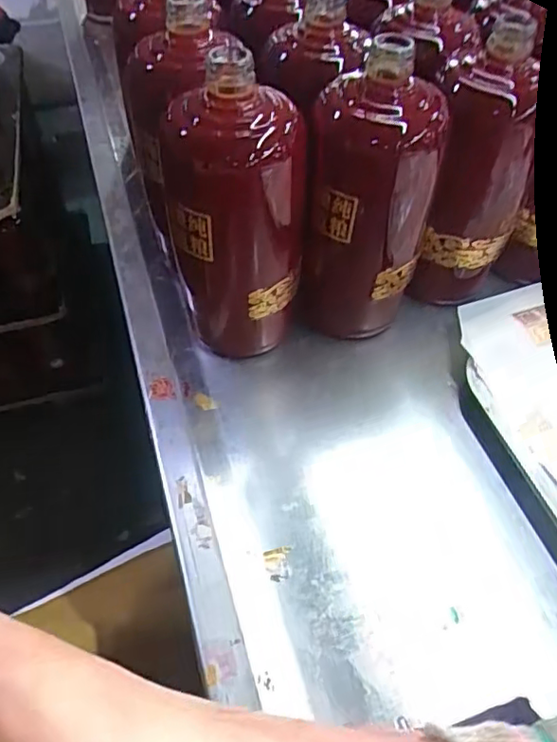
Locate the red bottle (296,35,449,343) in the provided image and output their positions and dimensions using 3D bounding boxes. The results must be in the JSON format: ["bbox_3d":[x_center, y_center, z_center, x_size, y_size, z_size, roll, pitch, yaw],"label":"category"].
[{"bbox_3d":[0.055,-0.099,0.378,0.078,0.178,0.073,11,50,9],"label":"red bottle"}]

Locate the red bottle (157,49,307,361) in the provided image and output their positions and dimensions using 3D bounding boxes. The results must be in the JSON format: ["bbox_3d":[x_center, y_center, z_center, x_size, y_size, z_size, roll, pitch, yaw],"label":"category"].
[{"bbox_3d":[-0.026,-0.090,0.375,0.083,0.180,0.071,-9,50,-8],"label":"red bottle"}]

